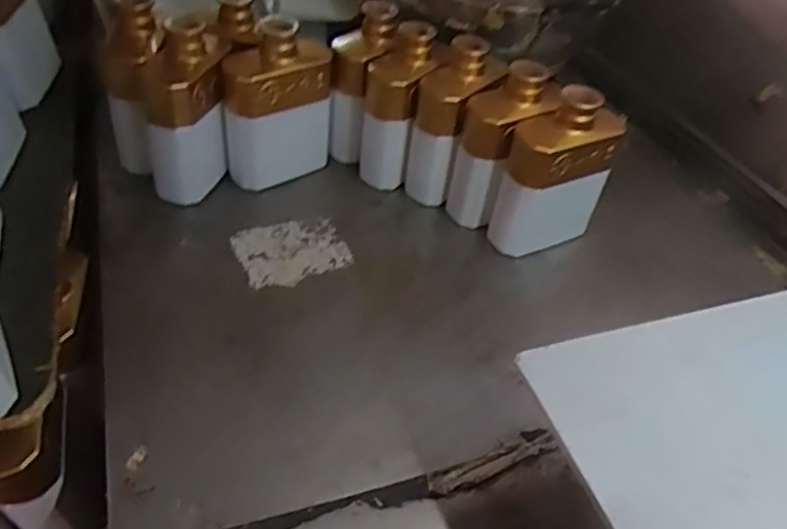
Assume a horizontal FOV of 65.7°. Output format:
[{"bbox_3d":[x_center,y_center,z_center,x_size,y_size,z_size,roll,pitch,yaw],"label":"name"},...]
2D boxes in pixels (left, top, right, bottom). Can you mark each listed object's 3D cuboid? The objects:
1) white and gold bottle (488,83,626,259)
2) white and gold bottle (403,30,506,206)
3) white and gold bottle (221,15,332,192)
[{"bbox_3d":[0.156,-0.089,0.593,0.103,0.157,0.048,-13,48,-15],"label":"white and gold bottle"},{"bbox_3d":[0.058,-0.144,0.636,0.075,0.163,0.057,-29,53,-28],"label":"white and gold bottle"},{"bbox_3d":[-0.125,-0.162,0.640,0.114,0.160,0.050,-18,49,-20],"label":"white and gold bottle"}]

